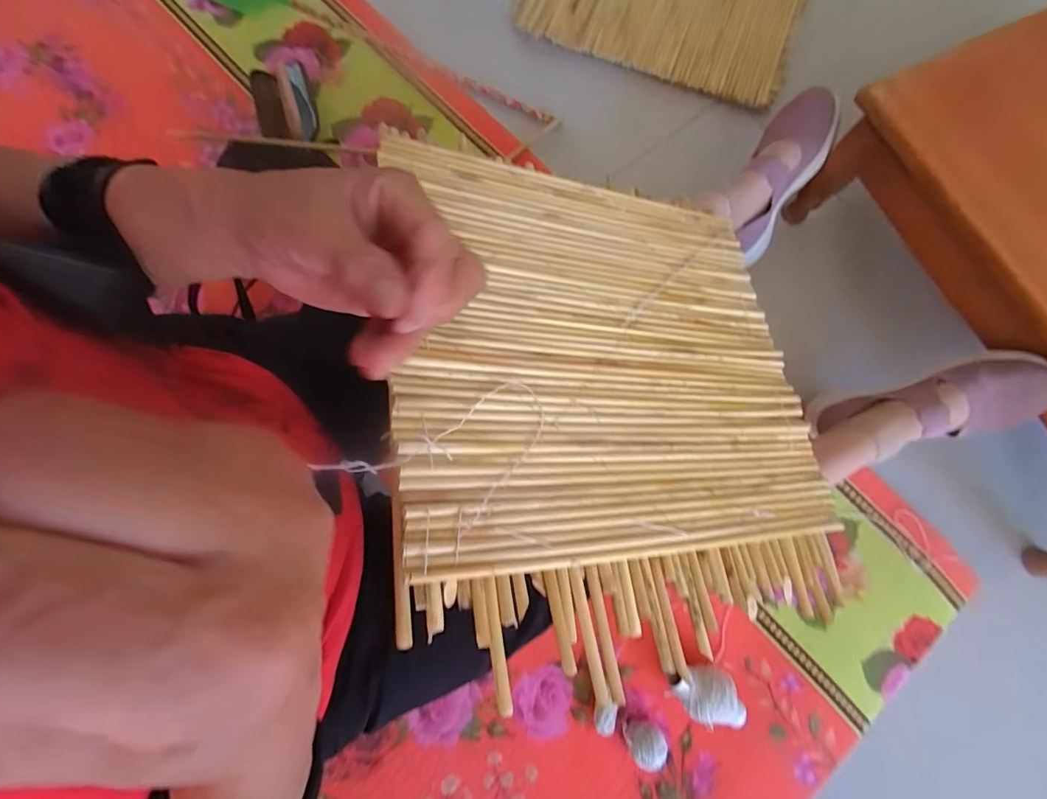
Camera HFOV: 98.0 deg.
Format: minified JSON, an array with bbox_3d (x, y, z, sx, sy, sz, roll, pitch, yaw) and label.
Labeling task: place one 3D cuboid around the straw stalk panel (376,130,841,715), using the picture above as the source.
[{"bbox_3d":[0.100,-0.027,0.449,0.442,0.019,0.497,1,68,-23],"label":"straw stalk panel"}]

